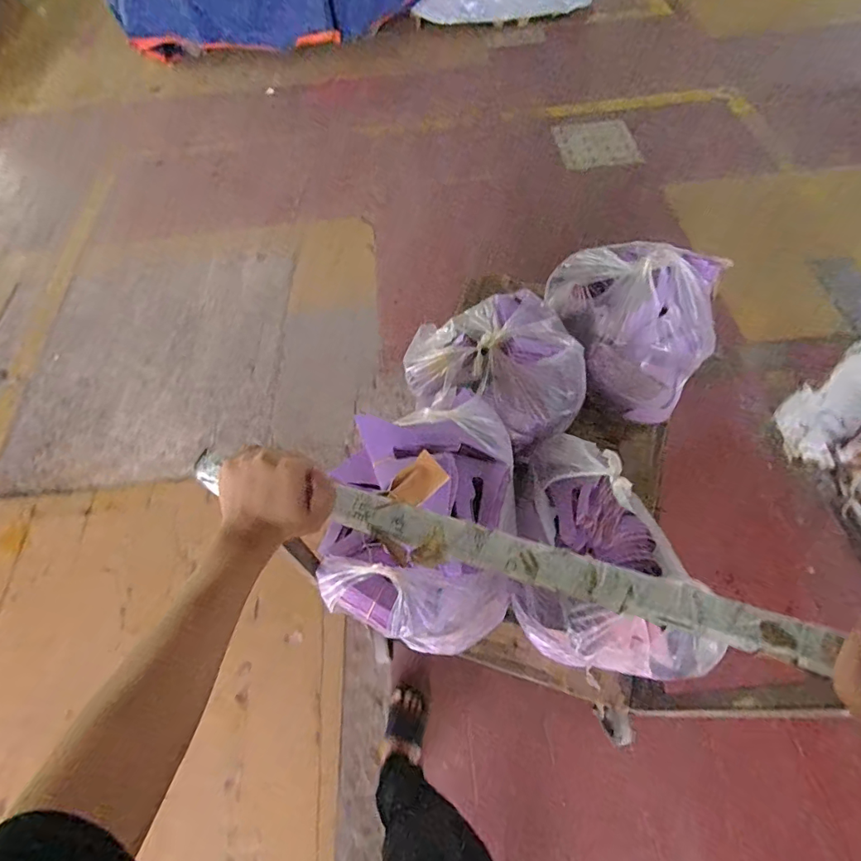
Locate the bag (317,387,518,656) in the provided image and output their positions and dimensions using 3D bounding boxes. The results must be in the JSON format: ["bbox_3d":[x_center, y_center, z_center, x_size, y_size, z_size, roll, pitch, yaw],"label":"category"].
[{"bbox_3d":[0.005,0.214,0.970,0.338,0.437,0.441,15,47,11],"label":"bag"}]

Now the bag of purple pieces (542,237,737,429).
[{"bbox_3d":[0.515,-0.271,1.271,0.435,0.353,0.301,18,48,13],"label":"bag of purple pieces"}]

